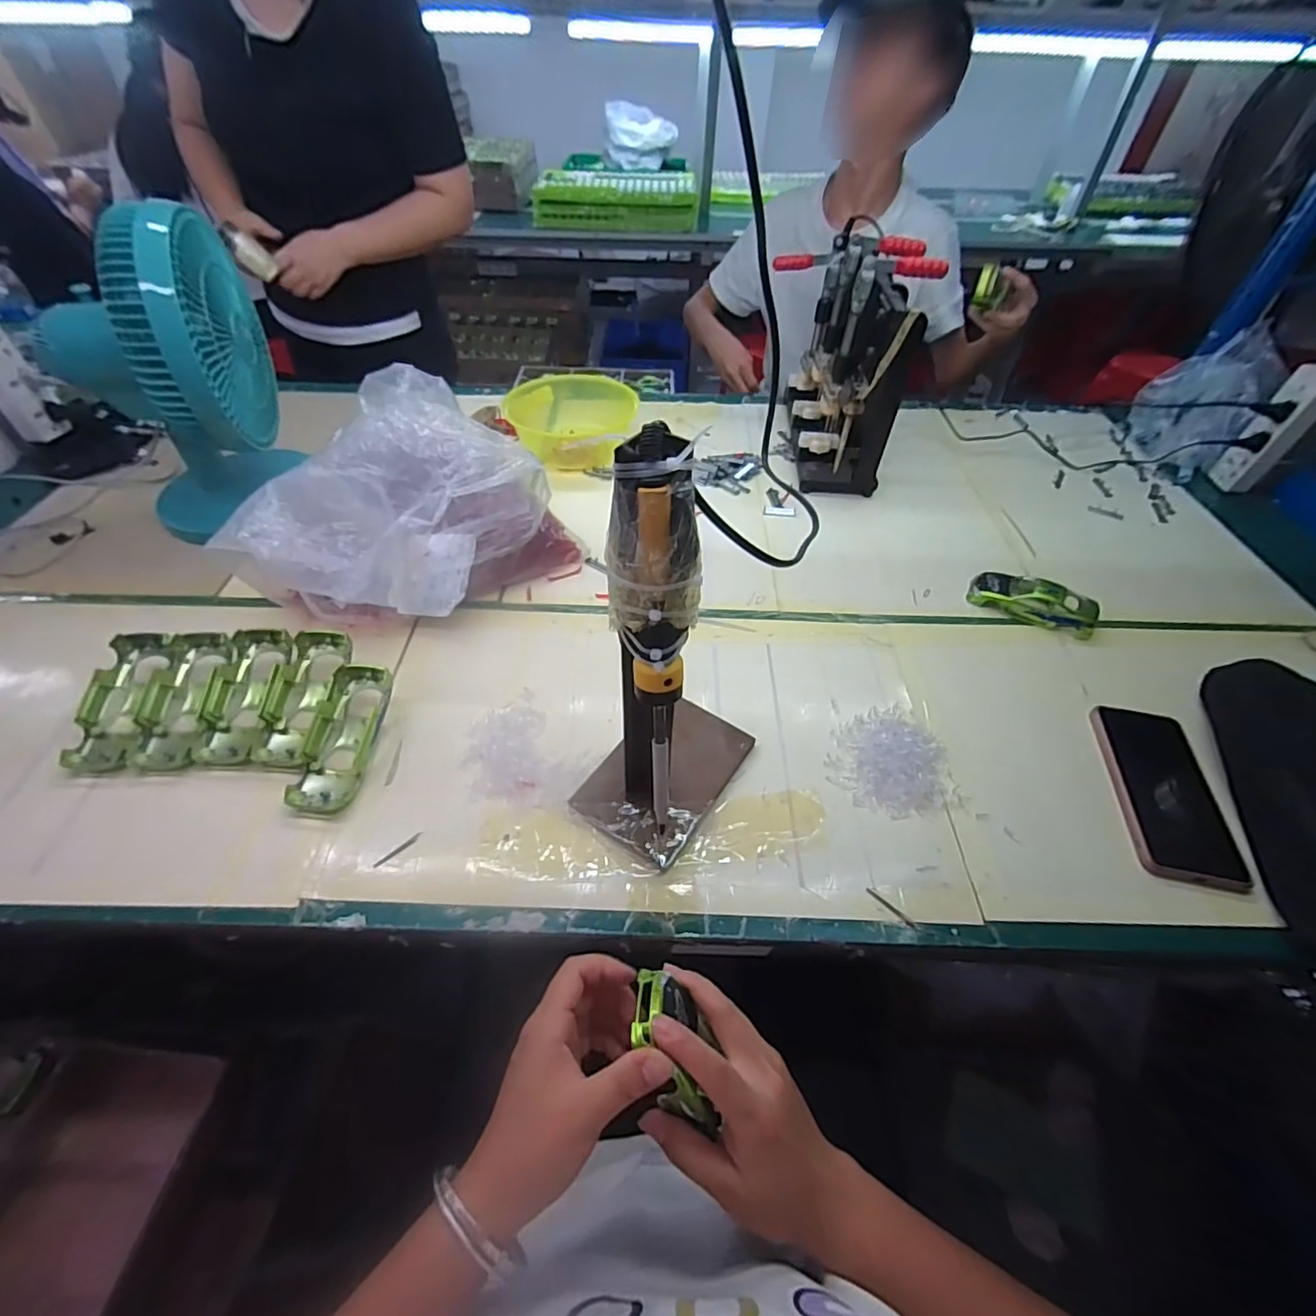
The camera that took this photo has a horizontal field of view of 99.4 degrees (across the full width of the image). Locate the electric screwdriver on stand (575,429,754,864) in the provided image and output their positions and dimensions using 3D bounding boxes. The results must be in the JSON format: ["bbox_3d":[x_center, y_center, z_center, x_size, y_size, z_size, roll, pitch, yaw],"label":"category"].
[{"bbox_3d":[0.012,0.003,0.379,0.097,0.320,0.146,30,55,22],"label":"electric screwdriver on stand"}]

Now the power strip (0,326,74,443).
[{"bbox_3d":[-0.883,-0.382,0.751,0.033,0.164,0.061,20,52,16],"label":"power strip"}]

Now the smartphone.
[{"bbox_3d":[0.450,0.115,0.496,0.084,0.015,0.168,9,54,8],"label":"smartphone"}]

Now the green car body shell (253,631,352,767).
[{"bbox_3d":[-0.336,0.036,0.531,0.060,0.050,0.130,6,49,4],"label":"green car body shell"}]

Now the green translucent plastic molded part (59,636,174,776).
[{"bbox_3d":[-0.502,0.042,0.526,0.060,0.031,0.133,0,66,-1],"label":"green translucent plastic molded part"}]

